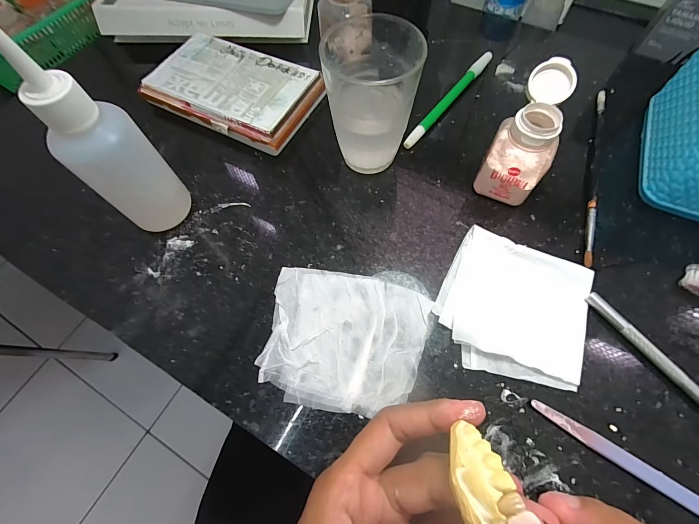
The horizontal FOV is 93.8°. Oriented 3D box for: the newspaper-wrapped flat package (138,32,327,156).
[{"bbox_3d":[-0.107,-0.161,0.309,0.151,0.023,0.090,24,69,12],"label":"newspaper-wrapped flat package"}]

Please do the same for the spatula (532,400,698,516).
[{"bbox_3d":[0.169,0.120,0.185,0.132,0.005,0.009,31,71,15],"label":"spatula"}]

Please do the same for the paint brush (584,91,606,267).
[{"bbox_3d":[0.202,-0.077,0.271,0.008,0.006,0.185,18,68,10],"label":"paint brush"}]

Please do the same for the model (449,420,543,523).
[{"bbox_3d":[0.052,0.089,0.125,0.022,0.016,0.047,-19,50,-7],"label":"model"}]

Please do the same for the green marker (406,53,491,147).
[{"bbox_3d":[0.094,-0.153,0.307,0.010,0.010,0.144,35,72,16],"label":"green marker"}]

